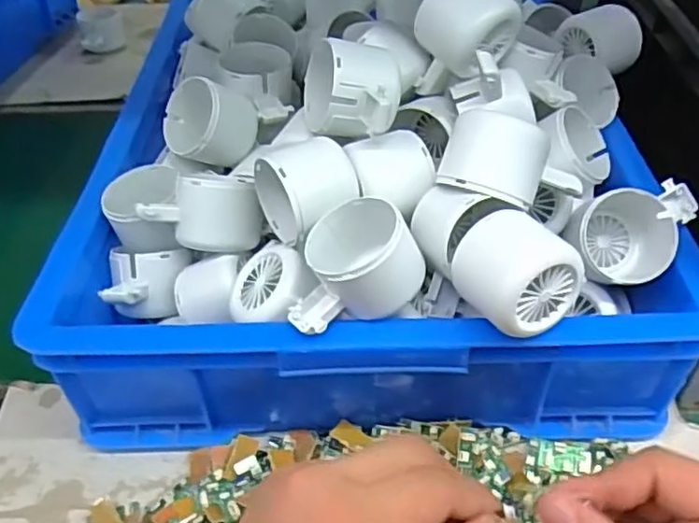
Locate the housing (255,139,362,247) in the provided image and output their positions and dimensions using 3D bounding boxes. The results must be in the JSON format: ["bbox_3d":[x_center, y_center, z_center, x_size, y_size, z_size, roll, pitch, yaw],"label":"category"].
[{"bbox_3d":[-0.024,-0.041,0.402,0.051,0.057,0.062,-20,46,-20],"label":"housing"}]

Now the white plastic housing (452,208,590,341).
[{"bbox_3d":[0.088,0.006,0.357,0.055,0.042,0.060,-32,51,-29],"label":"white plastic housing"}]

